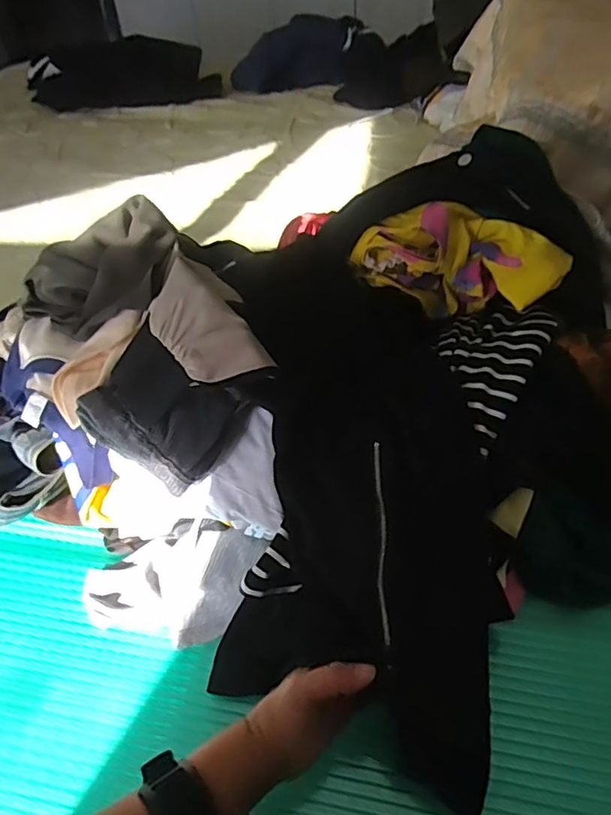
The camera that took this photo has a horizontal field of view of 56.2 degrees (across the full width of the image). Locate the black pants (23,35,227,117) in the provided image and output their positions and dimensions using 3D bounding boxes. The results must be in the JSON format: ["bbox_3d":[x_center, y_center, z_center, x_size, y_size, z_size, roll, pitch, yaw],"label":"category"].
[{"bbox_3d":[-0.513,-0.932,1.617,0.536,0.166,0.123,-5,47,1],"label":"black pants"}]

